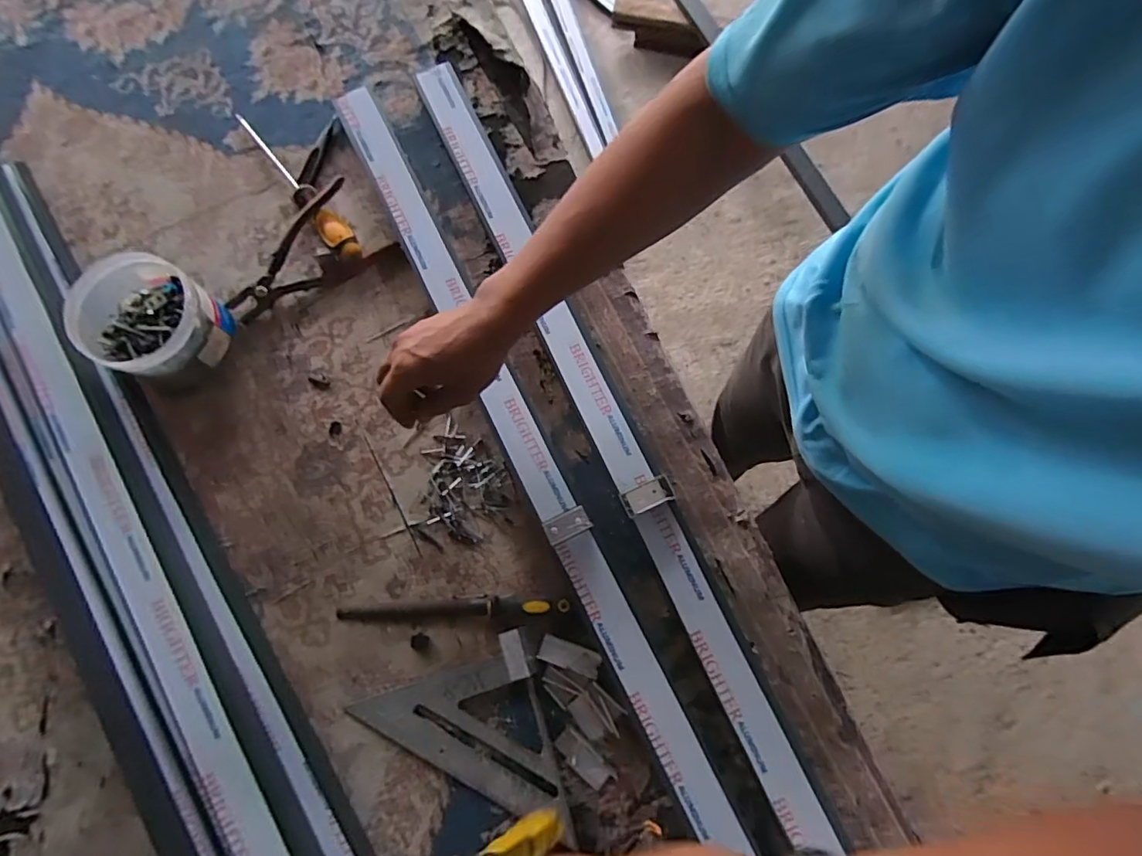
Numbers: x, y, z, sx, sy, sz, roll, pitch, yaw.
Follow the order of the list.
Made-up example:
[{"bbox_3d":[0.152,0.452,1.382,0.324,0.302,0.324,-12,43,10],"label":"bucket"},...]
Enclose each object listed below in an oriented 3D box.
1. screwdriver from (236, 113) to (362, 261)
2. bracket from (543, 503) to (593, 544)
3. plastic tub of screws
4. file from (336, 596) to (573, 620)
[{"bbox_3d":[-0.322,-0.291,0.641,0.032,0.031,0.253,-37,79,-8],"label":"screwdriver"},{"bbox_3d":[-0.004,0.095,0.541,0.045,0.004,0.026,-25,69,-6],"label":"bracket"},{"bbox_3d":[-0.422,-0.104,0.564,0.115,0.089,0.112,0,77,-1],"label":"plastic tub of screws"},{"bbox_3d":[-0.116,0.177,0.537,0.224,0.018,0.021,-2,76,0],"label":"file"}]

